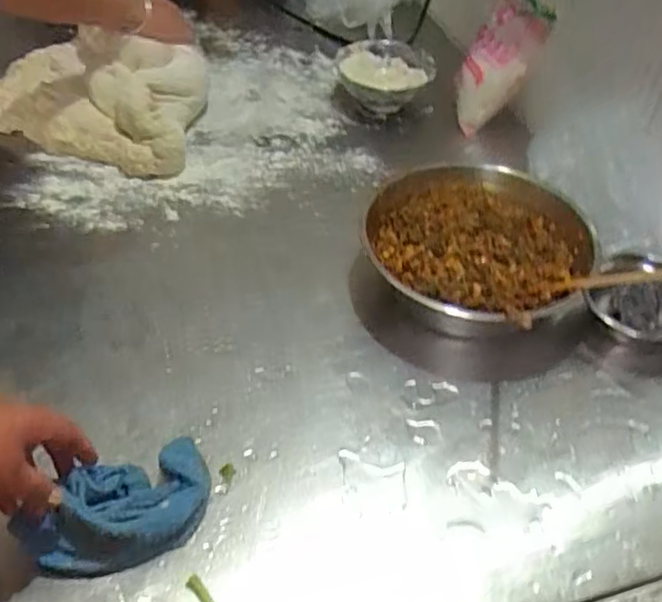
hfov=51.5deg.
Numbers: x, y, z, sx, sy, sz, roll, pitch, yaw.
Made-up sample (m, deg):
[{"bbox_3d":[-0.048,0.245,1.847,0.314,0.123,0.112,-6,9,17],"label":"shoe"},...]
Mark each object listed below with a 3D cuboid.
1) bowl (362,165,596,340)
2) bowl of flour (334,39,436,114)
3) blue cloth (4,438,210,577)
[{"bbox_3d":[0.159,-0.047,0.754,0.243,0.079,0.221,1,50,-1],"label":"bowl"},{"bbox_3d":[0.080,-0.324,1.026,0.143,0.081,0.137,1,47,-1],"label":"bowl of flour"},{"bbox_3d":[-0.178,0.170,0.568,0.152,0.040,0.093,-16,52,-15],"label":"blue cloth"}]

